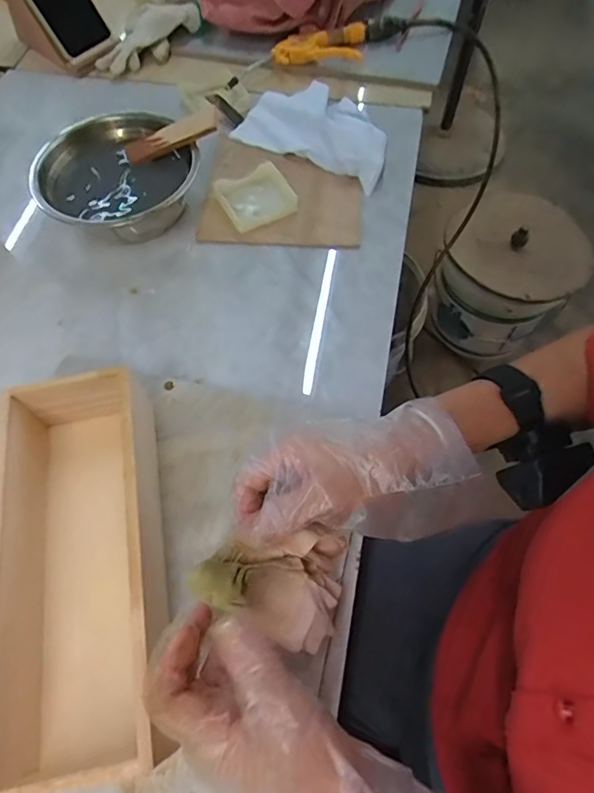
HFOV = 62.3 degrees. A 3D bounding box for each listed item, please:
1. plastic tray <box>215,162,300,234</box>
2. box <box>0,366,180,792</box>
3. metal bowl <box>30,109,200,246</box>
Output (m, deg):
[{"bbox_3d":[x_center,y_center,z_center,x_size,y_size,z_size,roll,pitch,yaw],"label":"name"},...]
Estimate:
[{"bbox_3d":[-0.046,-0.224,0.552,0.079,0.019,0.076,-26,66,-11],"label":"plastic tray"},{"bbox_3d":[-0.152,0.114,0.356,0.108,0.078,0.260,-10,64,-4],"label":"box"},{"bbox_3d":[-0.192,-0.233,0.538,0.162,0.077,0.162,0,63,1],"label":"metal bowl"}]

